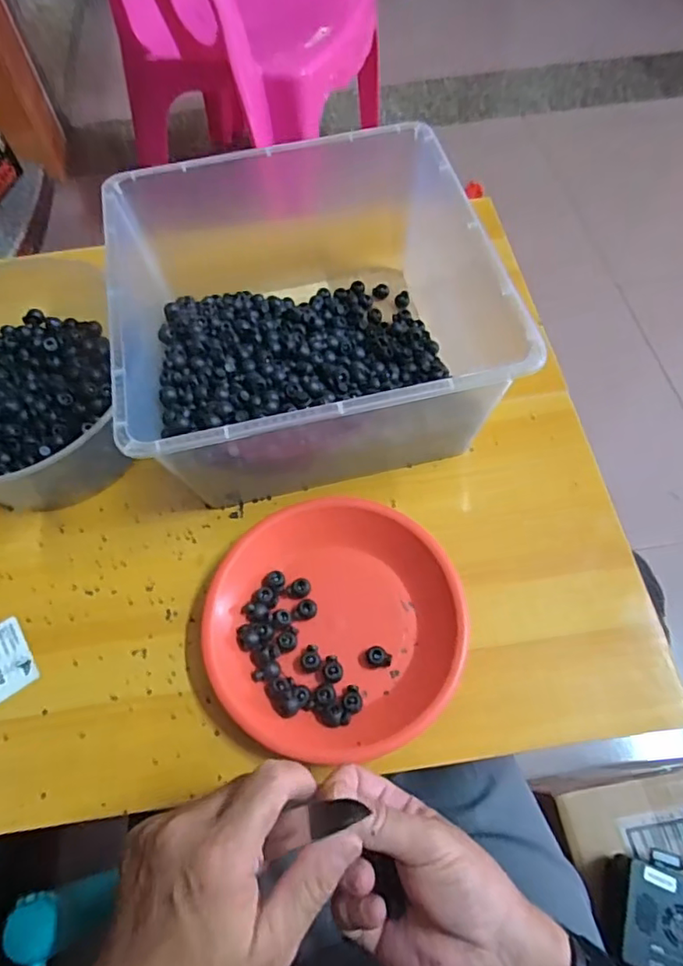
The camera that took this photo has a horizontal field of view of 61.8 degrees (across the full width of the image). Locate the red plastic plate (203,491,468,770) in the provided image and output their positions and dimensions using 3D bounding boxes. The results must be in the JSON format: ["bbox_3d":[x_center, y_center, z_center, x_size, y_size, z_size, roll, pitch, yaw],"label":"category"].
[{"bbox_3d":[-0.005,0.109,0.450,0.194,0.028,0.192,-1,62,1],"label":"red plastic plate"}]

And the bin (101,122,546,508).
[{"bbox_3d":[-0.032,-0.142,0.515,0.298,0.153,0.294,-13,63,-5],"label":"bin"}]

